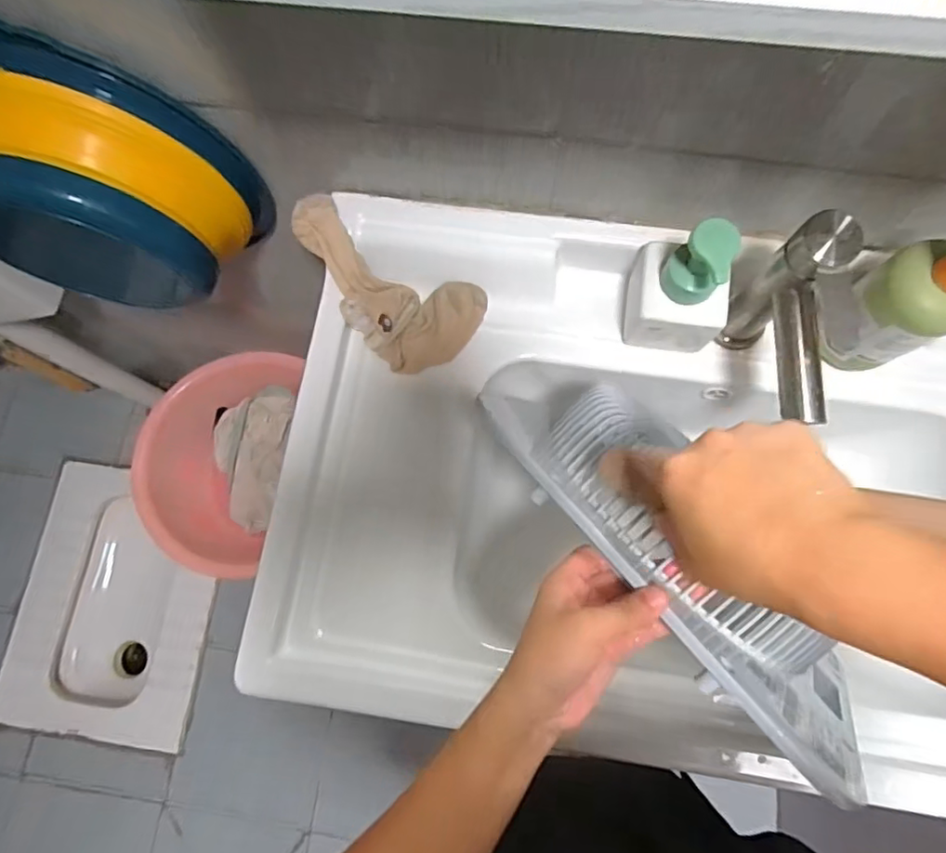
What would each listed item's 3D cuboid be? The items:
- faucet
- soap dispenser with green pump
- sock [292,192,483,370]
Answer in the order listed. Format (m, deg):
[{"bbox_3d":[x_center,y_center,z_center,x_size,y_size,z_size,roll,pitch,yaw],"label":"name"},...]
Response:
[{"bbox_3d":[0.249,-0.064,0.466,0.047,0.174,0.133,-3,75,1],"label":"faucet"},{"bbox_3d":[0.183,-0.122,0.495,0.078,0.135,0.070,7,75,4],"label":"soap dispenser with green pump"},{"bbox_3d":[-0.088,-0.133,0.550,0.196,0.038,0.103,38,79,-8],"label":"sock"}]

